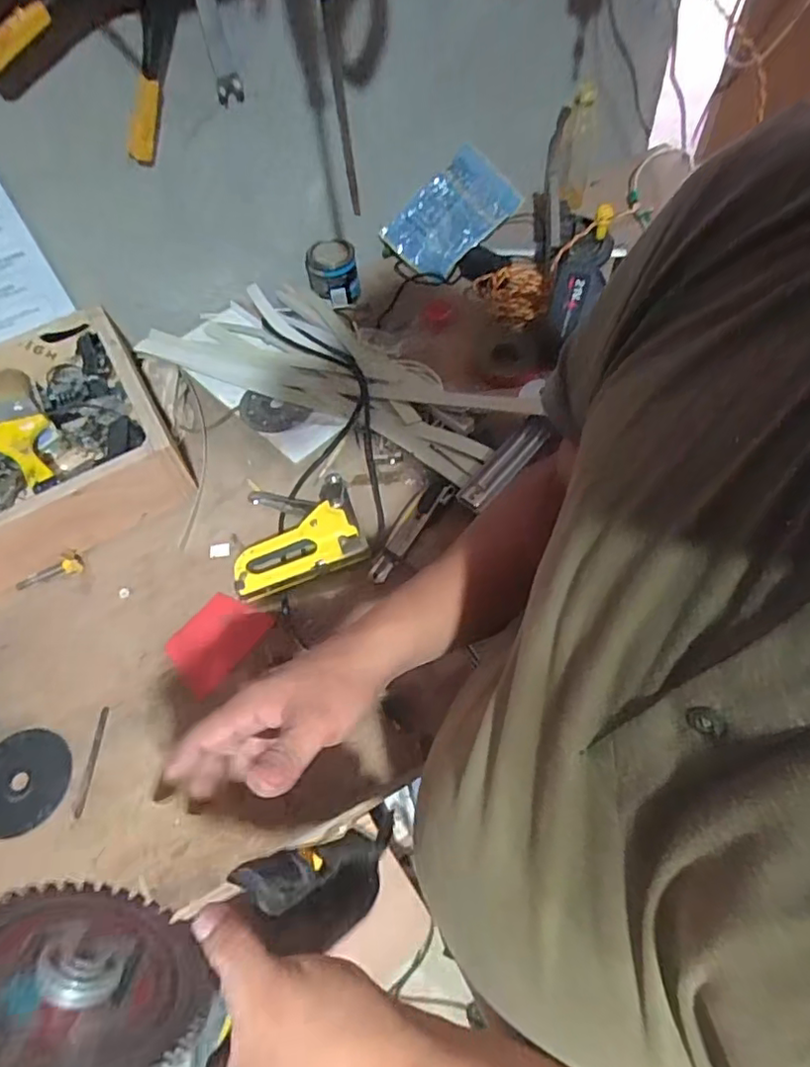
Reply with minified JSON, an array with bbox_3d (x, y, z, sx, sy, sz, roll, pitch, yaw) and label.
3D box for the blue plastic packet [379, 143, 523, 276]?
[{"bbox_3d":[0.073,-0.516,0.994,0.198,0.028,0.131,-43,92,6],"label":"blue plastic packet"}]

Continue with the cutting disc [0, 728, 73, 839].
[{"bbox_3d":[-0.381,0.245,0.605,0.097,0.005,0.095,-2,58,3],"label":"cutting disc"}]

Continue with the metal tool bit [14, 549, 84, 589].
[{"bbox_3d":[-0.417,0.049,0.717,0.075,0.016,0.028,-32,62,-15],"label":"metal tool bit"}]

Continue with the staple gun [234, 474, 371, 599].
[{"bbox_3d":[-0.133,-0.006,0.724,0.148,0.031,0.140,-17,59,-7],"label":"staple gun"}]

